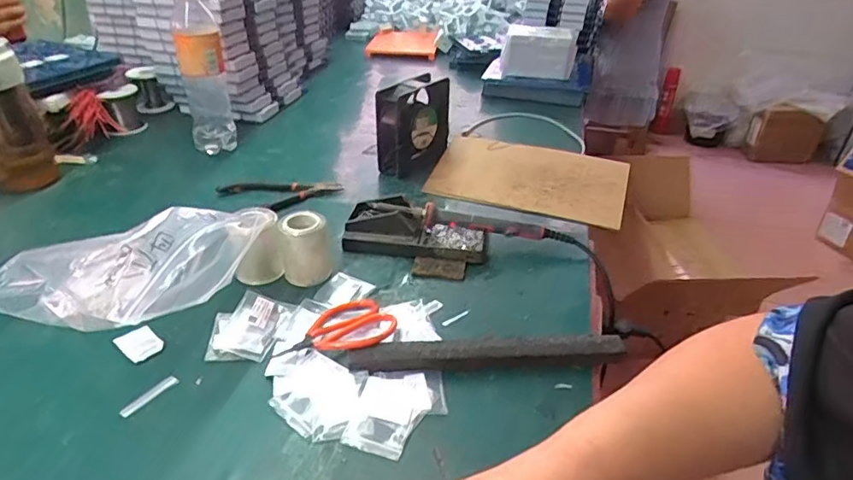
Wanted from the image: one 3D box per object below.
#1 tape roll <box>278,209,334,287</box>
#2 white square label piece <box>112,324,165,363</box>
[{"bbox_3d":[-0.126,0.008,0.565,0.049,0.066,0.049,1,35,-1],"label":"tape roll"},{"bbox_3d":[-0.263,0.094,0.495,0.039,0.006,0.030,27,42,32],"label":"white square label piece"}]

